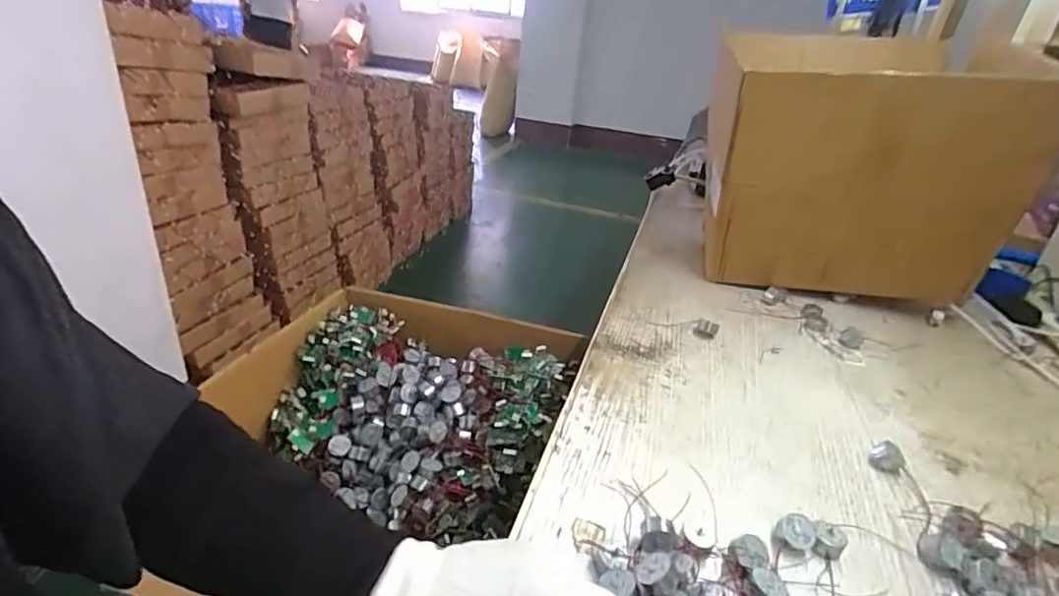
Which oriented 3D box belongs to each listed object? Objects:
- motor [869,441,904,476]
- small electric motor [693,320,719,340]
[{"bbox_3d":[0.318,0.142,0.491,0.025,0.020,0.021,28,35,33],"label":"motor"},{"bbox_3d":[0.210,0.038,0.657,0.026,0.019,0.022,18,31,19],"label":"small electric motor"}]

